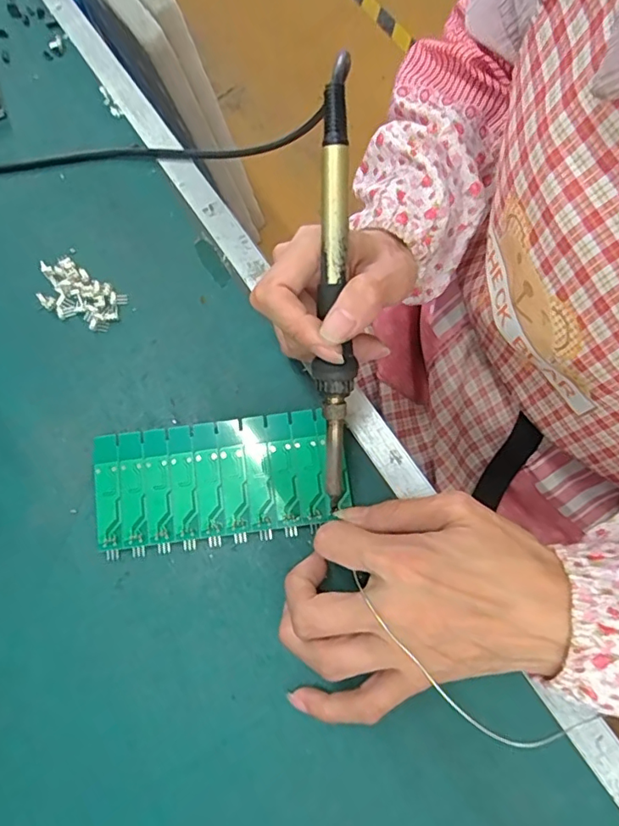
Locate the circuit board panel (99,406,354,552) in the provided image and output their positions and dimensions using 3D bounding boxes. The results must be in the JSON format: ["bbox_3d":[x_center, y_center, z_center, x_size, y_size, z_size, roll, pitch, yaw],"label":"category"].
[{"bbox_3d":[-0.049,0.035,0.298,0.136,0.008,0.061,-7,72,-1],"label":"circuit board panel"}]

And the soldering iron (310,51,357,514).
[{"bbox_3d":[0.012,-0.053,0.262,0.019,0.015,0.212,-1,103,2],"label":"soldering iron"}]

